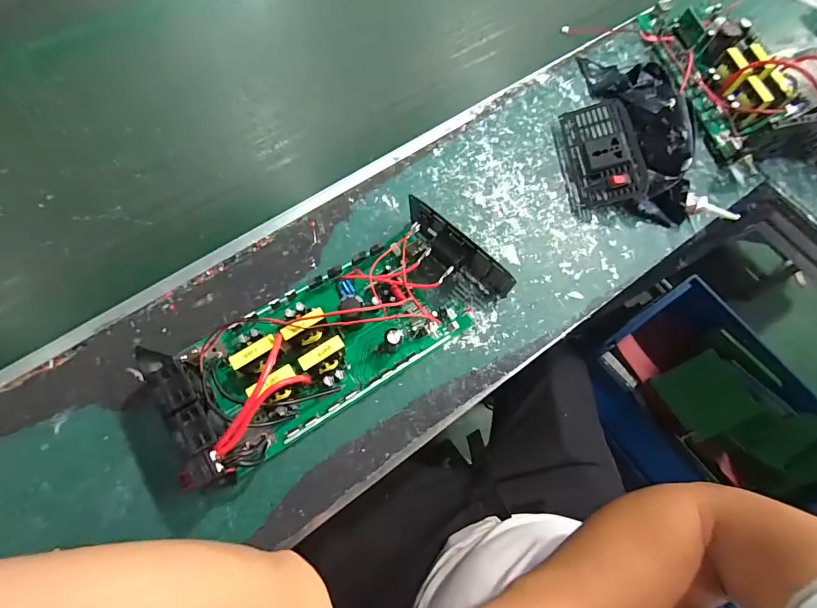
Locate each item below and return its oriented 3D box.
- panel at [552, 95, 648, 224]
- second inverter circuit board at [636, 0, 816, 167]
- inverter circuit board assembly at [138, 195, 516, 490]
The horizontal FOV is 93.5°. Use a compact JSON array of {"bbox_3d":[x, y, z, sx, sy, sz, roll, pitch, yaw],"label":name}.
[{"bbox_3d":[0.222,-0.175,0.451,0.080,0.018,0.136,-15,72,25],"label":"panel"},{"bbox_3d":[0.423,-0.305,0.490,0.151,0.060,0.269,-11,73,-6],"label":"second inverter circuit board"},{"bbox_3d":[-0.054,0.016,0.363,0.336,0.063,0.129,-31,76,-12],"label":"inverter circuit board assembly"}]

